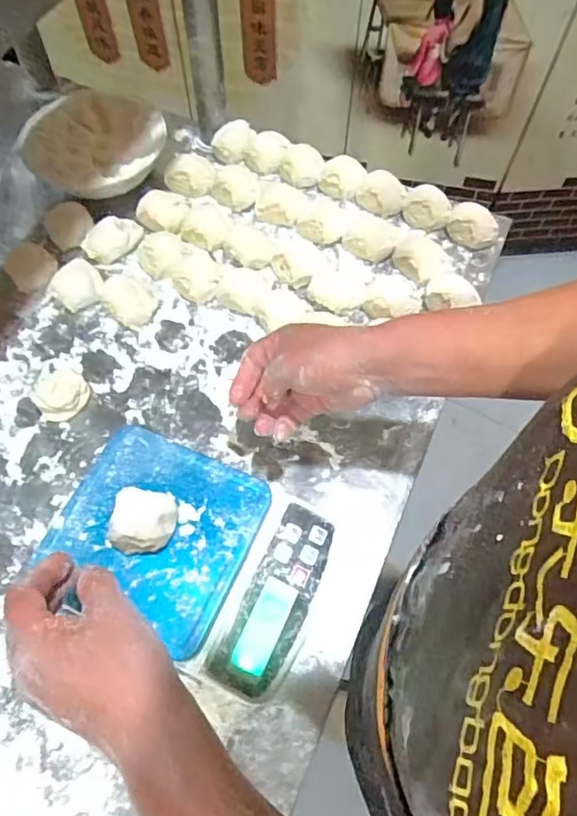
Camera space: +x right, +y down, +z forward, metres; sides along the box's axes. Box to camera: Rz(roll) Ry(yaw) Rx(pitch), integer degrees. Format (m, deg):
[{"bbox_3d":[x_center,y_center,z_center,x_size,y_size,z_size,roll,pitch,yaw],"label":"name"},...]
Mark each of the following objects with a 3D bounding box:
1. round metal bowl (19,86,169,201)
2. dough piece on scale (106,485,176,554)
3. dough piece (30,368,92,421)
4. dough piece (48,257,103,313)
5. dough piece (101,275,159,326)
[{"bbox_3d":[-0.203,-0.283,0.602,0.134,0.044,0.115,6,63,3],"label":"round metal bowl"},{"bbox_3d":[-0.111,0.087,0.432,0.048,0.028,0.049,0,63,0],"label":"dough piece on scale"},{"bbox_3d":[-0.211,-0.016,0.530,0.044,0.026,0.052,9,62,1],"label":"dough piece"},{"bbox_3d":[-0.218,-0.128,0.586,0.043,0.029,0.049,36,66,14],"label":"dough piece"},{"bbox_3d":[-0.164,-0.112,0.583,0.049,0.034,0.049,0,63,0],"label":"dough piece"}]

